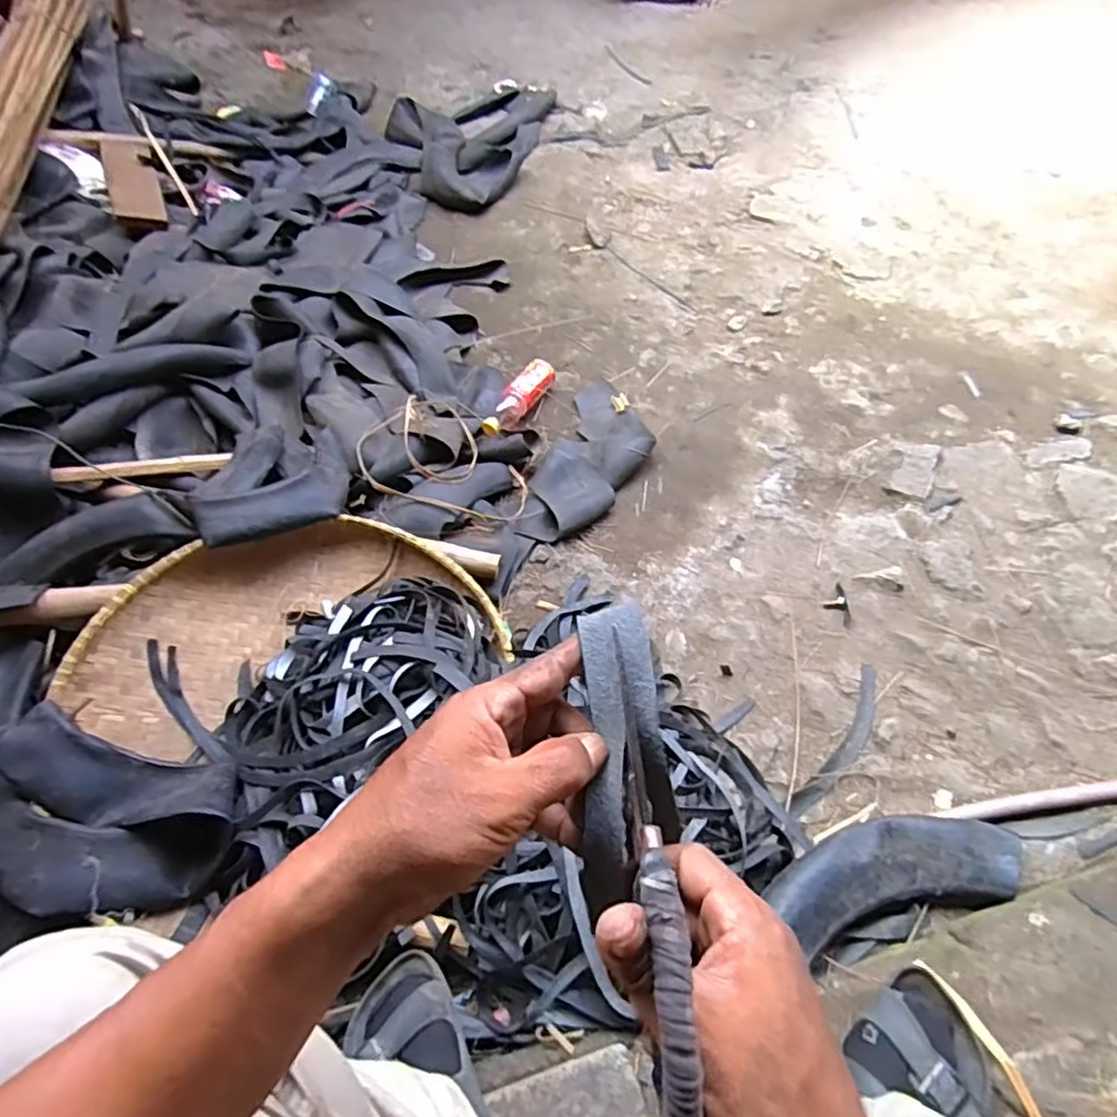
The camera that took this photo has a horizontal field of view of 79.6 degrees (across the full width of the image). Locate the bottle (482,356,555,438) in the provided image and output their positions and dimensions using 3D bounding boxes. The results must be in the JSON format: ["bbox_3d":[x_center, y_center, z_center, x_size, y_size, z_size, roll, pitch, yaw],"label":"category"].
[{"bbox_3d":[-0.073,-0.294,1.236,0.051,0.042,0.192,28,66,18],"label":"bottle"}]

